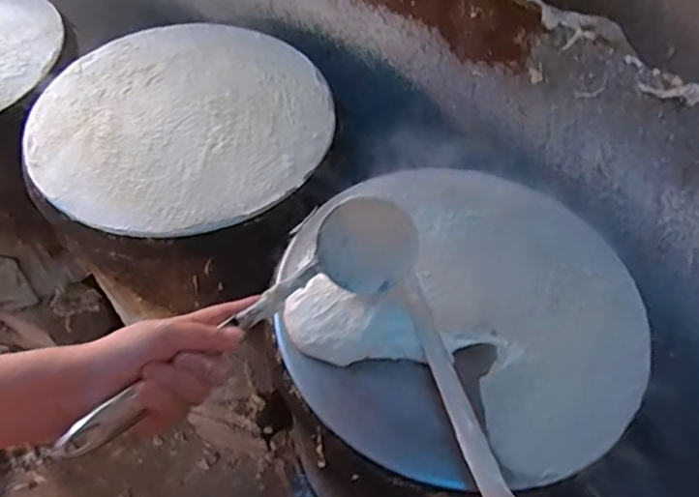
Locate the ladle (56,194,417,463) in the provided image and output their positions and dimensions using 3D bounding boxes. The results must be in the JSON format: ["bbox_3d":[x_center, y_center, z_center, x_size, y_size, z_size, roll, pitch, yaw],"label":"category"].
[{"bbox_3d":[-0.063,0.055,0.470,0.080,0.077,0.336,39,48,22],"label":"ladle"}]

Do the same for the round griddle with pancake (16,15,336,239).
[{"bbox_3d":[-0.204,-0.166,0.721,0.347,0.013,0.349,1,55,-2],"label":"round griddle with pancake"}]

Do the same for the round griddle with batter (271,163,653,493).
[{"bbox_3d":[0.117,0.048,0.583,0.347,0.035,0.354,1,55,-2],"label":"round griddle with batter"}]

